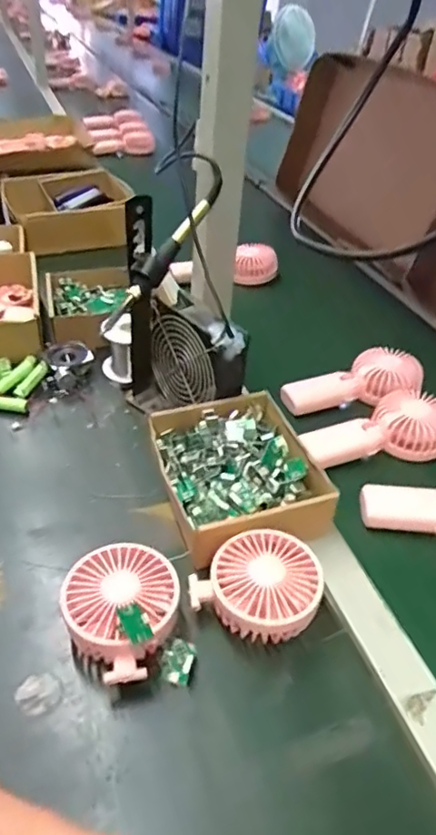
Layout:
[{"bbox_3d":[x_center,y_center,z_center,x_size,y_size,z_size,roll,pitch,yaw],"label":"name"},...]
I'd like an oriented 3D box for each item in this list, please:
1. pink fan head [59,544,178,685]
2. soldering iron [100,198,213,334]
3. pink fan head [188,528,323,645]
[{"bbox_3d":[-0.078,0.152,0.449,0.089,0.054,0.099,19,42,16],"label":"pink fan head"},{"bbox_3d":[-0.060,-0.153,0.581,0.022,0.035,0.177,28,75,28],"label":"soldering iron"},{"bbox_3d":[0.032,0.139,0.473,0.101,0.046,0.089,16,41,13],"label":"pink fan head"}]

